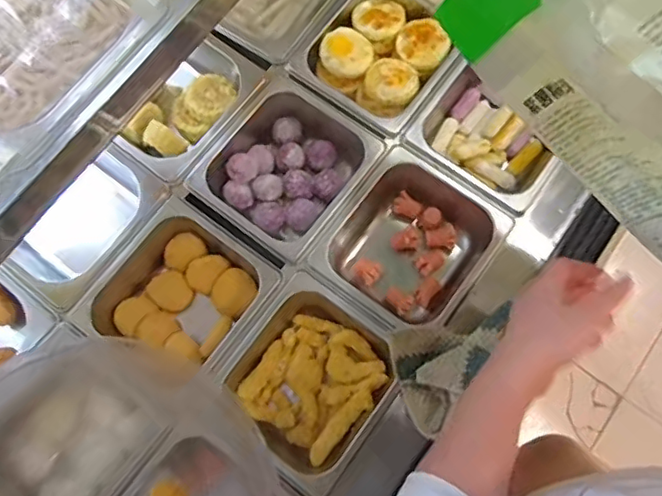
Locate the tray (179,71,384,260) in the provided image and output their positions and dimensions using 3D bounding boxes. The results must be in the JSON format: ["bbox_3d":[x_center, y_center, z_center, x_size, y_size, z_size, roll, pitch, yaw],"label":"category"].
[{"bbox_3d":[-0.052,-0.086,0.682,0.160,0.068,0.174,37,78,9],"label":"tray"}]

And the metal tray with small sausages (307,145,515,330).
[{"bbox_3d":[0.078,0.002,0.653,0.165,0.076,0.180,37,78,9],"label":"metal tray with small sausages"}]

